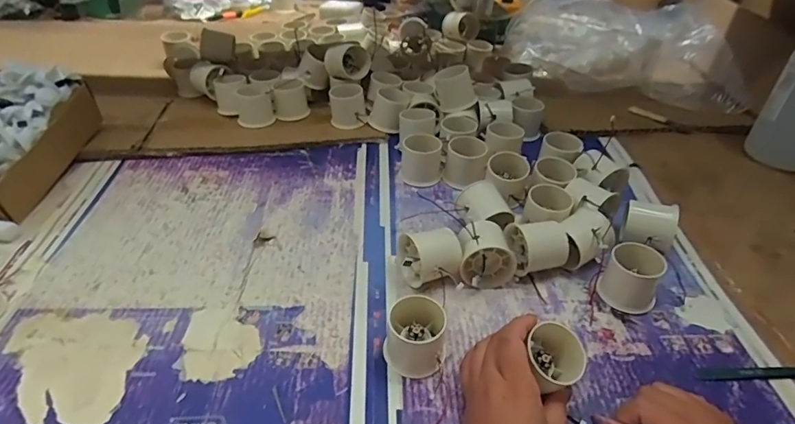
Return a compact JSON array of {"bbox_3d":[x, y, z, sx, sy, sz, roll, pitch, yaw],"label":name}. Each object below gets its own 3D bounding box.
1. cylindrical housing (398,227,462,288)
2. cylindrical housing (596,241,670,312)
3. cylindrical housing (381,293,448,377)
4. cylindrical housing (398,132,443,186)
[{"bbox_3d":[0.034,0.047,0.499,0.063,0.051,0.050,0,39,-4],"label":"cylindrical housing"},{"bbox_3d":[0.240,0.066,0.487,0.055,0.050,0.050,2,39,-2],"label":"cylindrical housing"},{"bbox_3d":[0.016,0.111,0.427,0.053,0.047,0.051,2,39,-2],"label":"cylindrical housing"},{"bbox_3d":[0.031,-0.069,0.631,0.055,0.053,0.053,2,39,-2],"label":"cylindrical housing"}]

